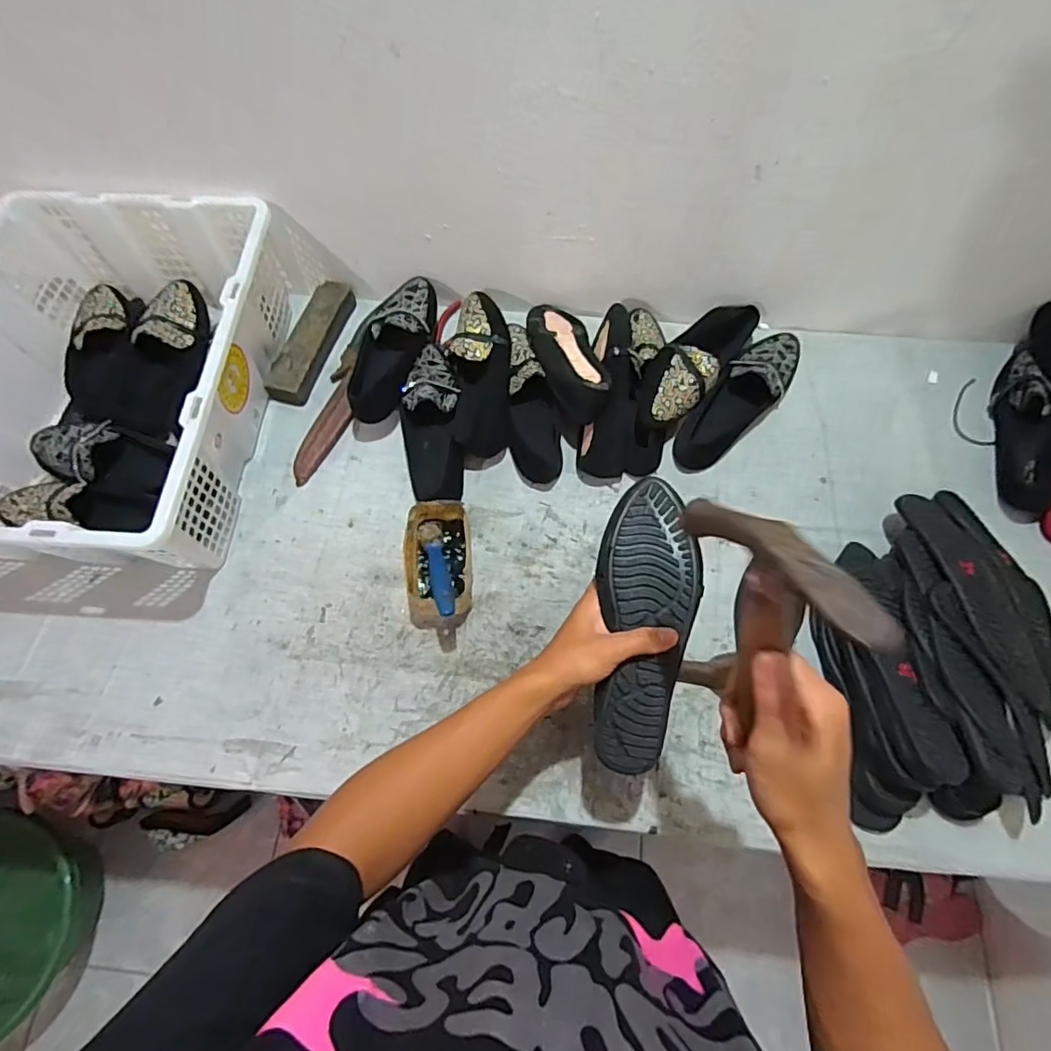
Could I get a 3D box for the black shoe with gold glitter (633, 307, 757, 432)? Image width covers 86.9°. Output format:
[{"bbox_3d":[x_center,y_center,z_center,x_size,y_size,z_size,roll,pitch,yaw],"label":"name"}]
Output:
[{"bbox_3d":[0.226,-0.222,0.743,0.081,0.056,0.245,35,72,14],"label":"black shoe with gold glitter"}]

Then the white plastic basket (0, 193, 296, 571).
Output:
[{"bbox_3d":[-0.506,-0.178,0.695,0.344,0.166,0.472,2,67,2],"label":"white plastic basket"}]

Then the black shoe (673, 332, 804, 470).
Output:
[{"bbox_3d":[0.290,-0.171,0.745,0.078,0.055,0.243,35,72,14],"label":"black shoe"}]

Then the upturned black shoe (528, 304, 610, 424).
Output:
[{"bbox_3d":[0.056,-0.230,0.749,0.082,0.050,0.223,-13,55,-5],"label":"upturned black shoe"}]

